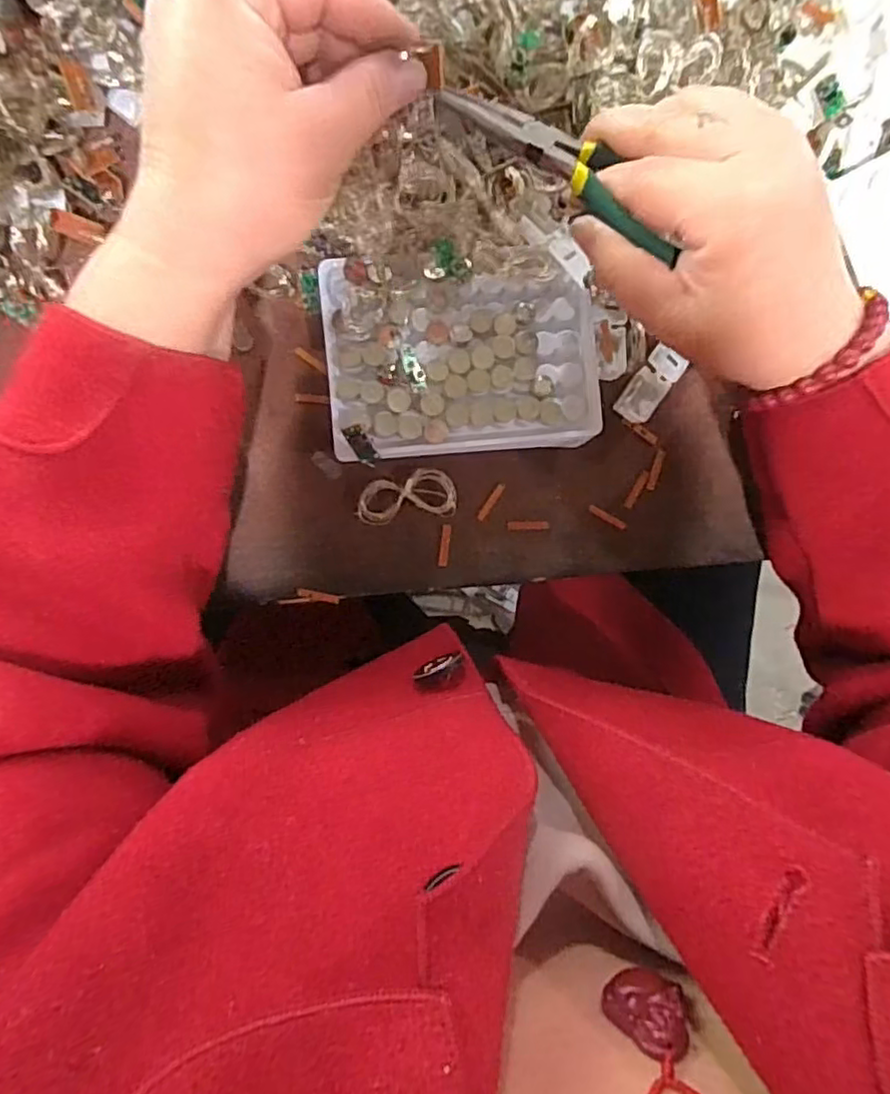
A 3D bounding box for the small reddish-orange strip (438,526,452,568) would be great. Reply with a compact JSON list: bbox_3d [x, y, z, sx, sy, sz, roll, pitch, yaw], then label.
[{"bbox_3d":[0.000,0.000,0.339,0.005,0.004,0.022,6,92,-3],"label":"small reddish-orange strip"}]

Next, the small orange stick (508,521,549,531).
[{"bbox_3d":[0.045,-0.011,0.342,0.022,0.004,0.005,-2,92,-3],"label":"small orange stick"}]

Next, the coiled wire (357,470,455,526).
[{"bbox_3d":[-0.020,-0.026,0.334,0.051,0.004,0.025,-8,92,-2],"label":"coiled wire"}]

